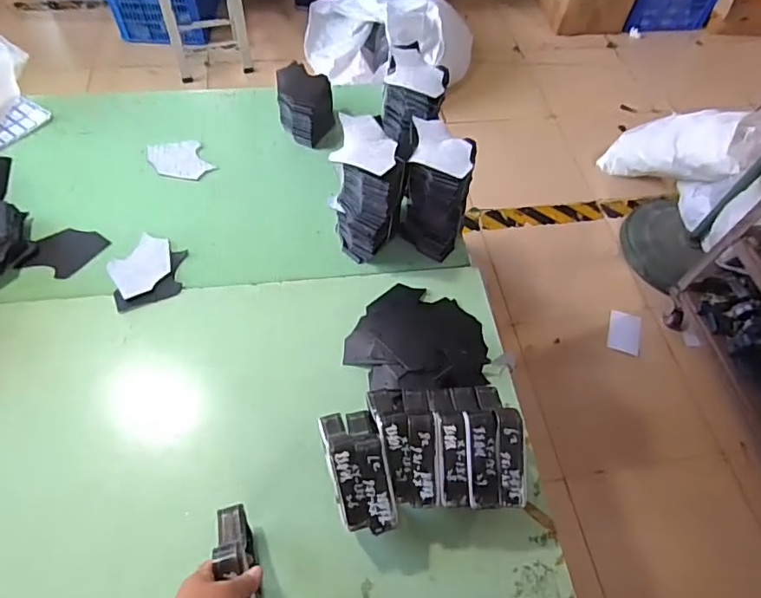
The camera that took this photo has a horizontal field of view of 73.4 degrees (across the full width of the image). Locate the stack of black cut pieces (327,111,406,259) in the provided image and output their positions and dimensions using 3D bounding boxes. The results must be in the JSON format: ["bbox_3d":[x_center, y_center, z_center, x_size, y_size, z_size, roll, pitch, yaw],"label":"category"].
[{"bbox_3d":[-0.022,-0.179,0.864,0.117,0.209,0.151,12,64,2],"label":"stack of black cut pieces"}]

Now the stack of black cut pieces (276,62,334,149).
[{"bbox_3d":[-0.152,-0.398,1.041,0.105,0.087,0.150,-4,64,-6],"label":"stack of black cut pieces"}]

